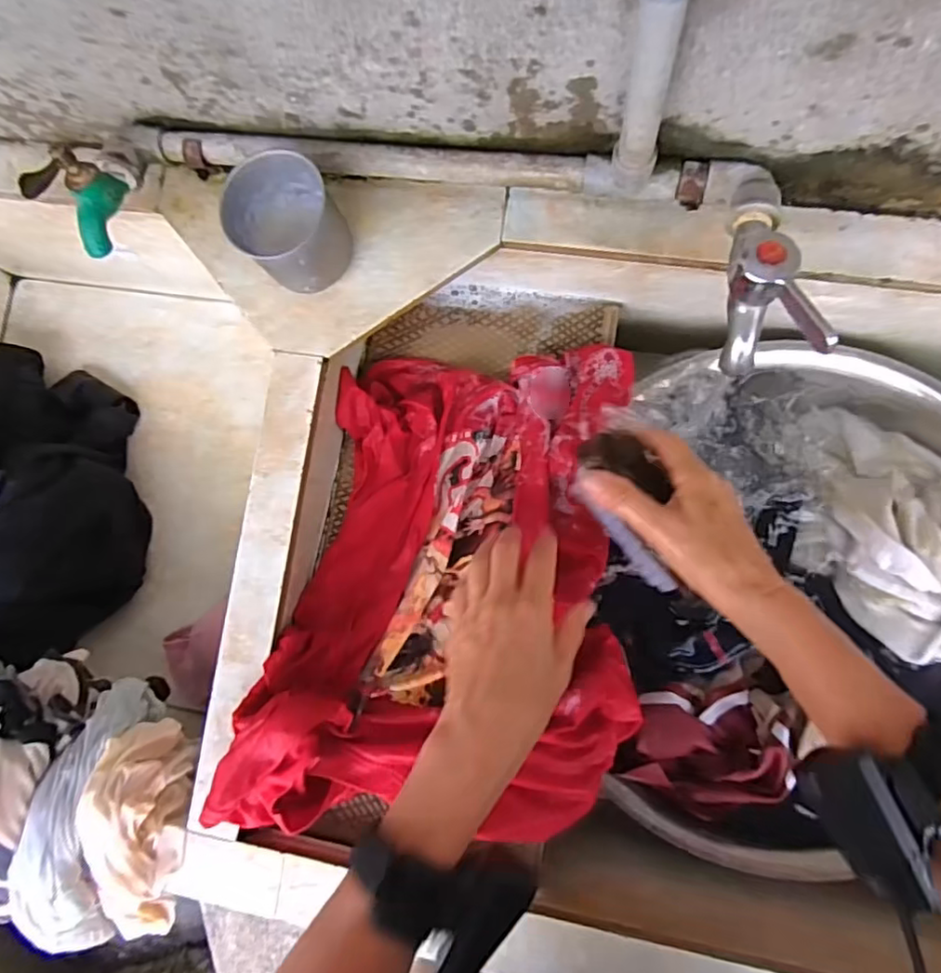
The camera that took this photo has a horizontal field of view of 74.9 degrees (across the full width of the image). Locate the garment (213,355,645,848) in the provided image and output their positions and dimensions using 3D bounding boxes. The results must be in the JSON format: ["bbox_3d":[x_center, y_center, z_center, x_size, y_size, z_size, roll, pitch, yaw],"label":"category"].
[{"bbox_3d":[-0.015,0.065,0.447,0.260,0.130,0.347,2,88,9],"label":"garment"}]

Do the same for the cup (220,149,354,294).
[{"bbox_3d":[-0.124,-0.183,0.432,0.074,0.068,0.072,0,87,9],"label":"cup"}]

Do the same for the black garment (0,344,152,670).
[{"bbox_3d":[-0.477,0.011,0.634,0.219,0.142,0.291,10,89,9],"label":"black garment"}]

